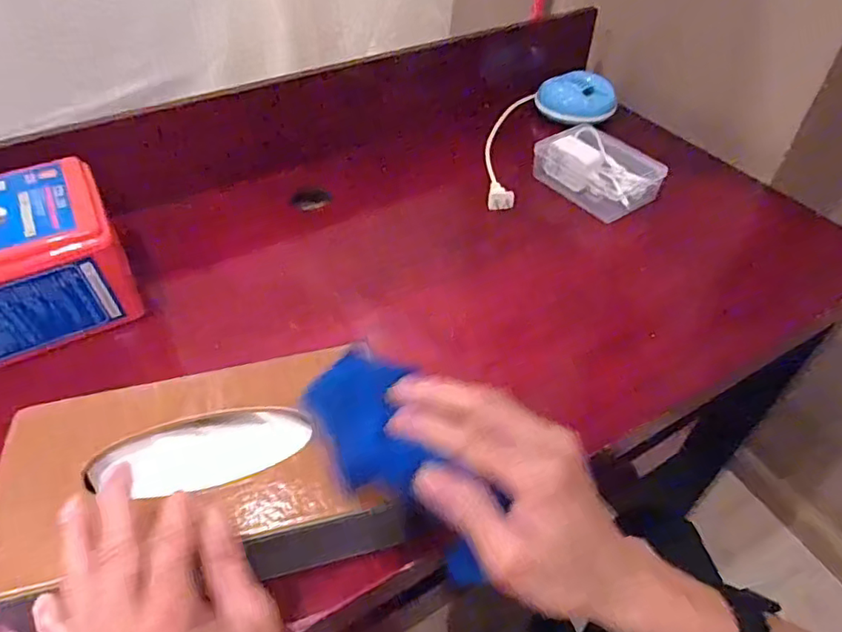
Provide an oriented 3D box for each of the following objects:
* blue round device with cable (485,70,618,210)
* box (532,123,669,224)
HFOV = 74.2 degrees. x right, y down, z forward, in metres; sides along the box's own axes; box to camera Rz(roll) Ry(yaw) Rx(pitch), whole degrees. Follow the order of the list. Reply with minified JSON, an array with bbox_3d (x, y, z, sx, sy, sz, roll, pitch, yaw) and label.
[{"bbox_3d":[0.151,-0.249,0.741,0.125,0.043,0.338,31,54,25],"label":"blue round device with cable"},{"bbox_3d":[0.210,-0.176,0.662,0.097,0.040,0.133,-32,55,-27],"label":"box"}]

